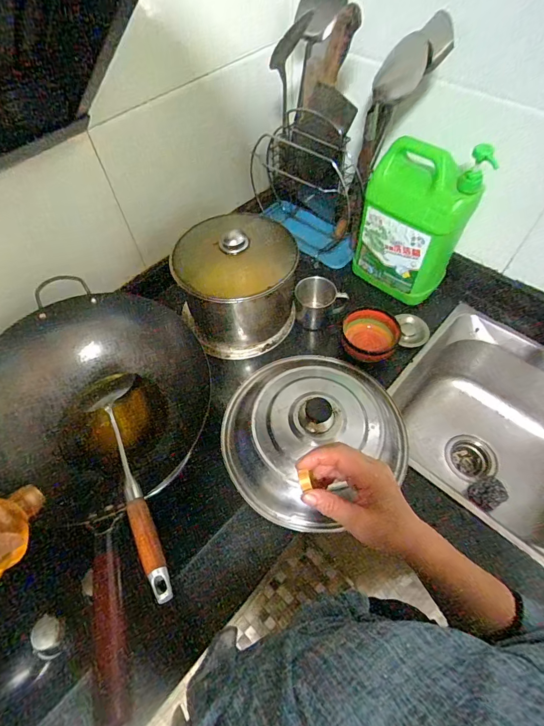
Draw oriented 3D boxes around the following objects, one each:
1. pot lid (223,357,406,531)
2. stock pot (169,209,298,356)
[{"bbox_3d":[0.069,0.110,0.632,0.306,0.076,0.297,-1,58,1],"label":"pot lid"},{"bbox_3d":[-0.064,-0.151,0.736,0.215,0.216,0.192,3,58,4],"label":"stock pot"}]

